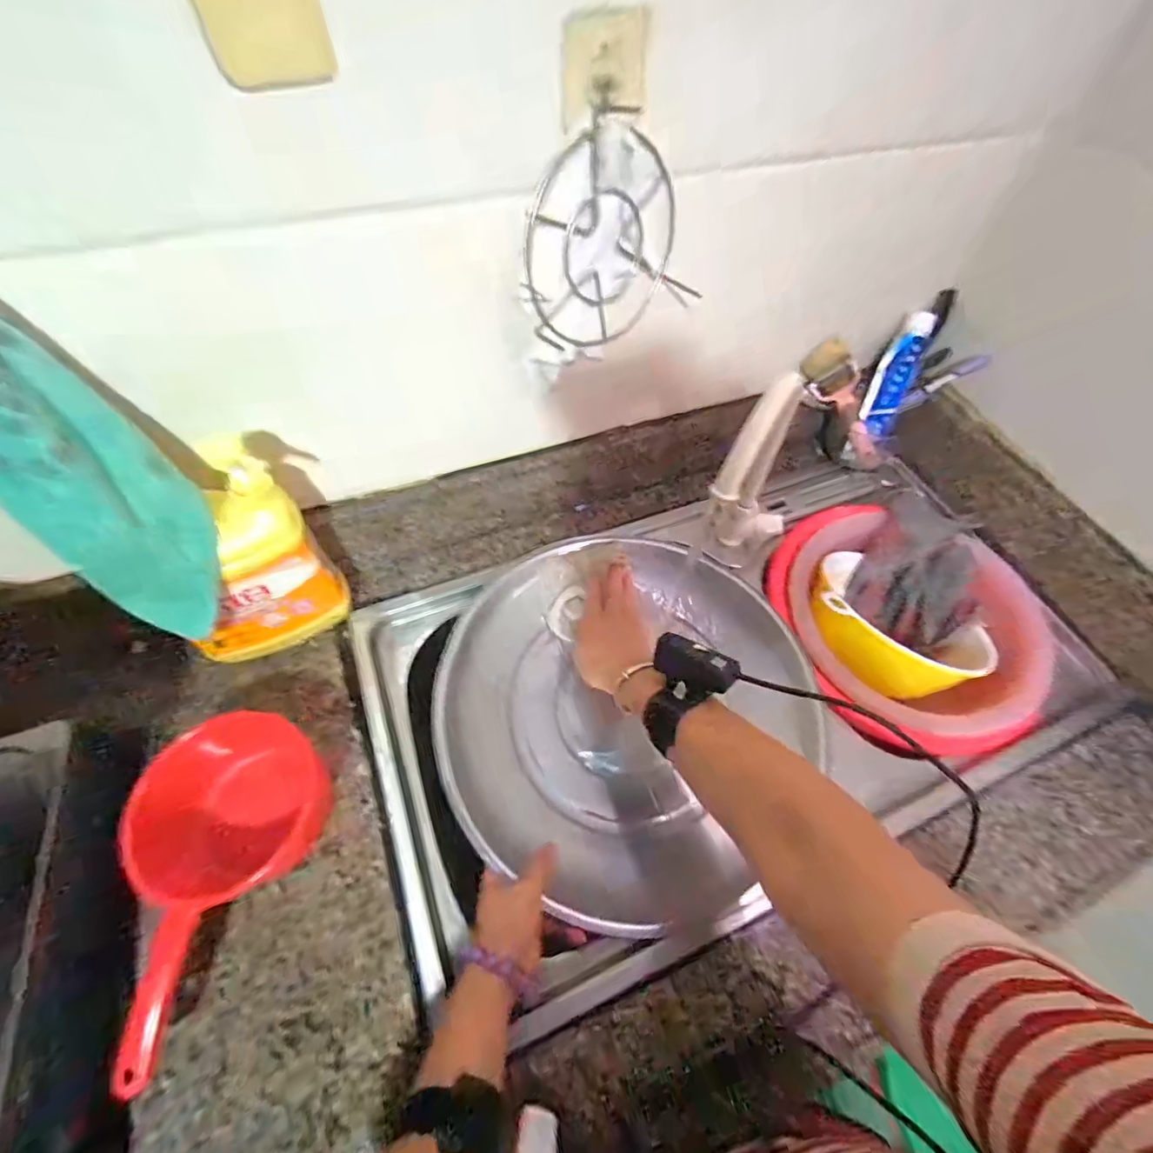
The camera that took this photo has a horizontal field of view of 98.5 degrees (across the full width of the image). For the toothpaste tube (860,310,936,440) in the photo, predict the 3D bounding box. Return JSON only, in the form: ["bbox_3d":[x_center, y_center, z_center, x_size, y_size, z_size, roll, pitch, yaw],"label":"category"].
[{"bbox_3d":[0.420,-0.262,0.656,0.047,0.152,0.027,12,32,5],"label":"toothpaste tube"}]

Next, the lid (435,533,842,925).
[{"bbox_3d":[0.058,0.133,0.541,0.394,0.073,0.383,1,58,-2],"label":"lid"}]

